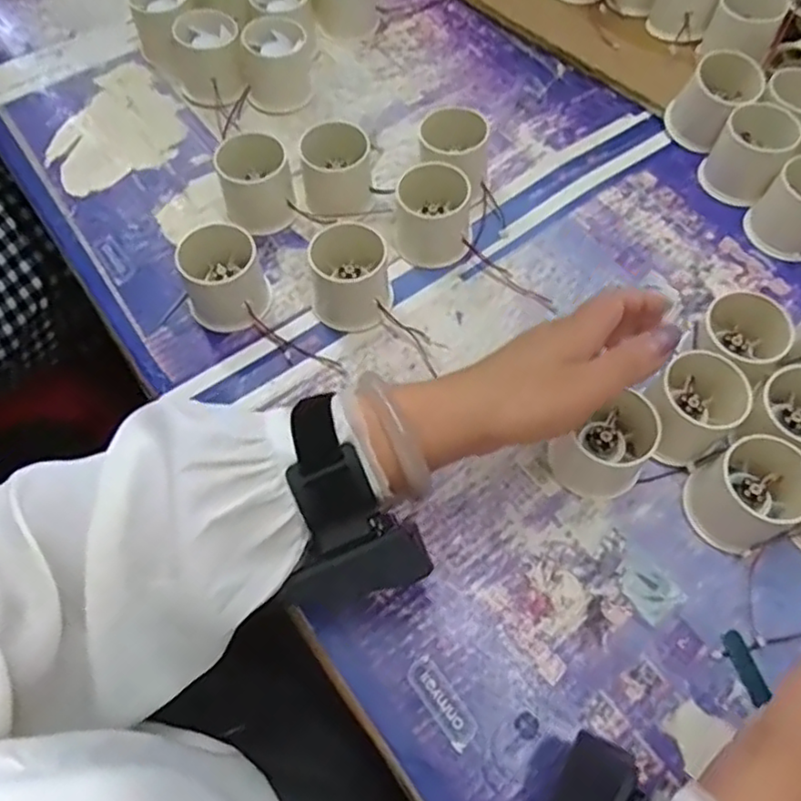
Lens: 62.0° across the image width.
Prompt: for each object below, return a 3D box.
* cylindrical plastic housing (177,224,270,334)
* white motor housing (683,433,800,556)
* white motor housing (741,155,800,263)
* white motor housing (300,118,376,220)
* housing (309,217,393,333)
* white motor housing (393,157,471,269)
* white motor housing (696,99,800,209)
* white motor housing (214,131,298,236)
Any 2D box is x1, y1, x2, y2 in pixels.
[{"bbox_3d":[-0.119,-0.082,0.450,0.054,0.050,0.054,0,63,1],"label":"cylindrical plastic housing"},{"bbox_3d":[0.205,0.050,0.381,0.063,0.051,0.054,-29,67,-13],"label":"white motor housing"},{"bbox_3d":[0.282,-0.134,0.469,0.052,0.046,0.054,37,69,17],"label":"white motor housing"},{"bbox_3d":[-0.044,-0.168,0.493,0.057,0.051,0.047,-5,63,-2],"label":"white motor housing"},{"bbox_3d":[-0.033,-0.083,0.449,0.051,0.051,0.051,-5,63,-2],"label":"housing"},{"bbox_3d":[0.024,-0.131,0.474,0.052,0.050,0.054,4,64,3],"label":"white motor housing"},{"bbox_3d":[0.258,-0.183,0.494,0.051,0.047,0.053,0,63,1],"label":"white motor housing"},{"bbox_3d":[-0.105,-0.159,0.489,0.050,0.050,0.054,0,63,1],"label":"white motor housing"}]

